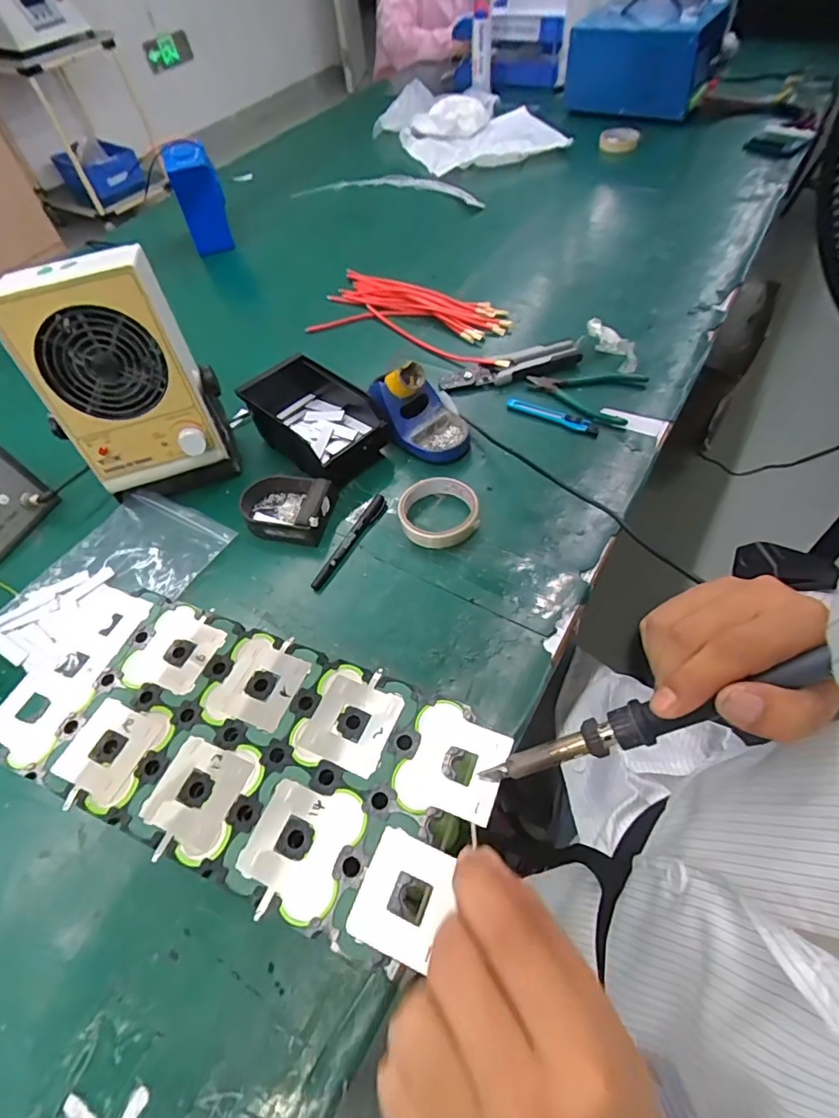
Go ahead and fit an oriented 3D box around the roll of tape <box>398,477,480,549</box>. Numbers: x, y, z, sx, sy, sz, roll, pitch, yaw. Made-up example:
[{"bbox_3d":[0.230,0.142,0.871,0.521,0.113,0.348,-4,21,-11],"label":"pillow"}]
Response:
[{"bbox_3d":[0.021,-0.056,0.592,0.088,0.025,0.088,-2,55,3],"label":"roll of tape"}]

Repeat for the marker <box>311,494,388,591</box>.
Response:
[{"bbox_3d":[-0.077,-0.021,0.584,0.018,0.014,0.136,22,60,19],"label":"marker"}]

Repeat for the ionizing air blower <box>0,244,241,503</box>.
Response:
[{"bbox_3d":[-0.317,-0.192,0.583,0.161,0.241,0.125,-15,55,-5],"label":"ionizing air blower"}]

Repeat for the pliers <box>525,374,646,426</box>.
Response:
[{"bbox_3d":[0.232,-0.241,0.723,0.147,0.008,0.126,29,62,22],"label":"pliers"}]

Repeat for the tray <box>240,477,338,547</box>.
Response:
[{"bbox_3d":[-0.161,-0.064,0.605,0.111,0.032,0.082,4,56,8],"label":"tray"}]

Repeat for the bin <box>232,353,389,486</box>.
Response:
[{"bbox_3d":[-0.141,-0.184,0.667,0.192,0.068,0.122,37,66,26],"label":"bin"}]

